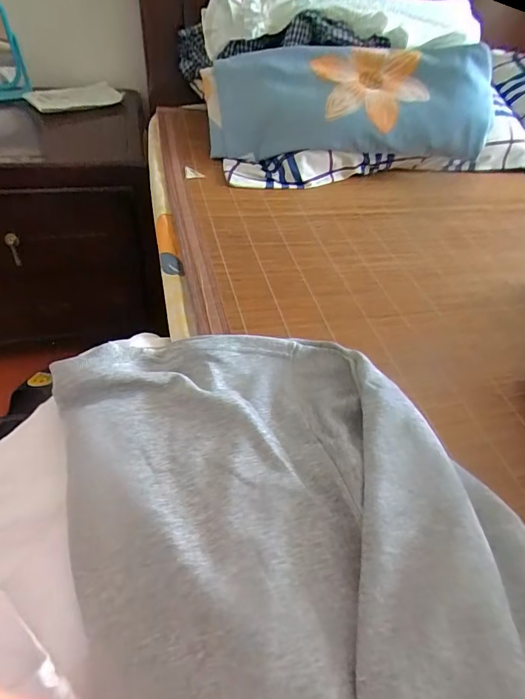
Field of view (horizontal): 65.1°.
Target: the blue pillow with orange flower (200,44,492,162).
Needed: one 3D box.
[{"bbox_3d":[0.145,-0.421,0.710,0.484,0.162,0.077,0,15,0],"label":"blue pillow with orange flower"}]

